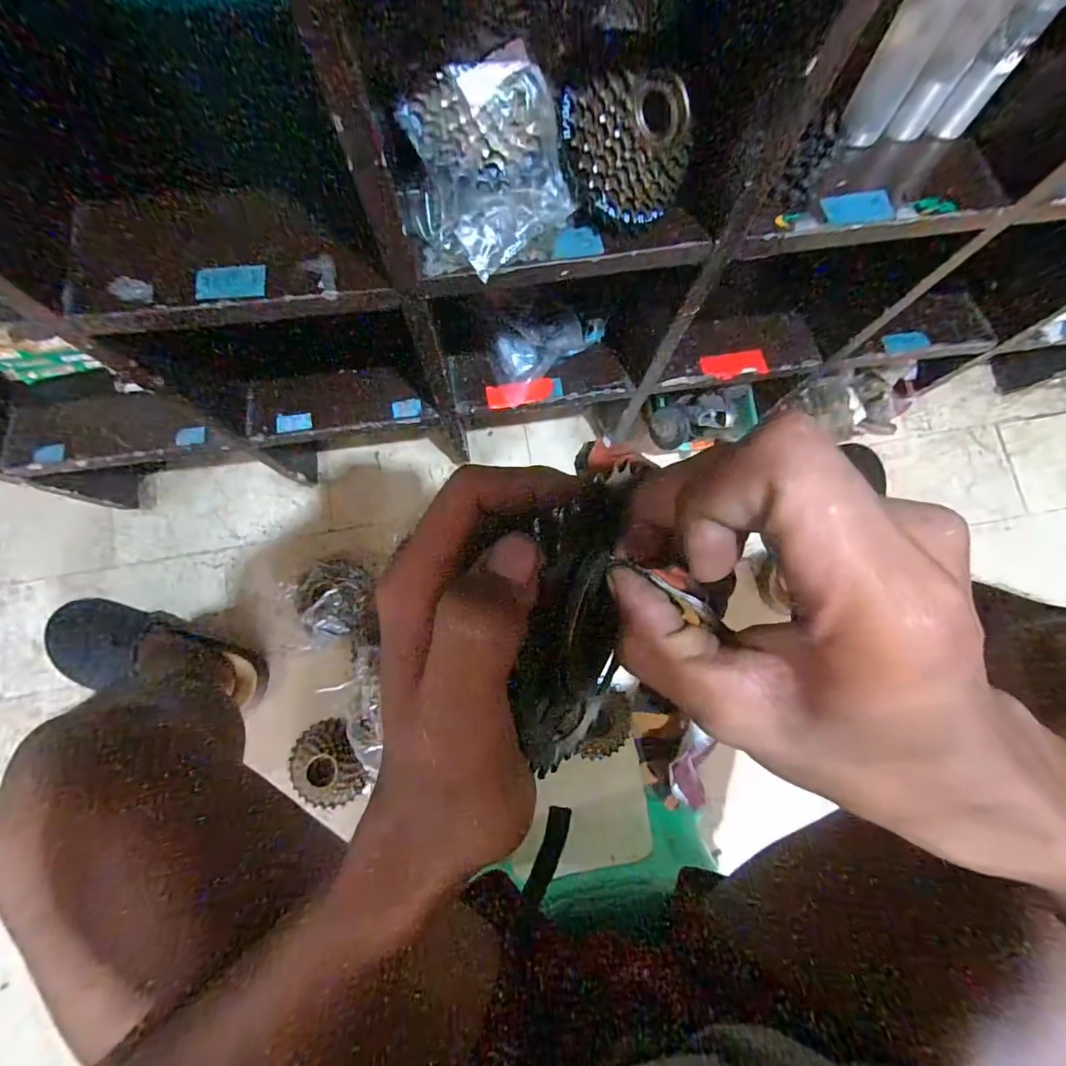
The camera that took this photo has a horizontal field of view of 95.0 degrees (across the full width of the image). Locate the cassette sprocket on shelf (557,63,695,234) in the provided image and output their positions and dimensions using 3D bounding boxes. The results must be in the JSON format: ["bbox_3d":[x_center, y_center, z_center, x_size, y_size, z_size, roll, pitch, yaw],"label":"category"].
[{"bbox_3d":[0.060,-0.236,0.304,0.083,0.030,0.074,-7,124,-5],"label":"cassette sprocket on shelf"}]

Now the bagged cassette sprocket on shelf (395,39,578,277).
[{"bbox_3d":[-0.025,-0.212,0.294,0.099,0.082,0.077,-8,80,-4],"label":"bagged cassette sprocket on shelf"}]

